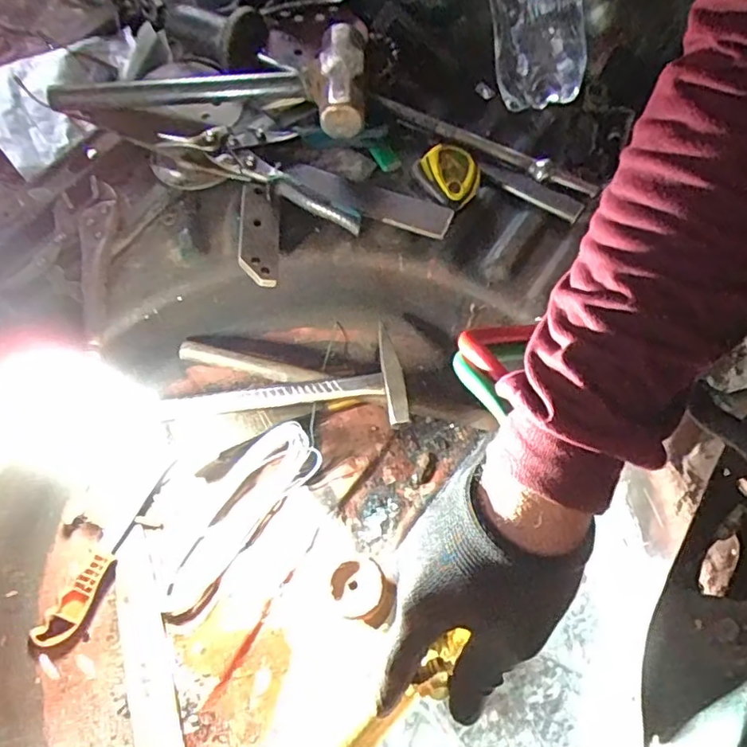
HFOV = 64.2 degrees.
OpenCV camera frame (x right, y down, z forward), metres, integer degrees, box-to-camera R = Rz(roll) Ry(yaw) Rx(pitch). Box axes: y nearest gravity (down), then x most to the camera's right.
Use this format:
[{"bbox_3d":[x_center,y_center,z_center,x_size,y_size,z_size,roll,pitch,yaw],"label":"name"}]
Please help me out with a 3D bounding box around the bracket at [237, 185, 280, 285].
[{"bbox_3d":[-0.115,-0.143,0.599,0.038,0.011,0.115,2,71,-10],"label":"bracket"}]

